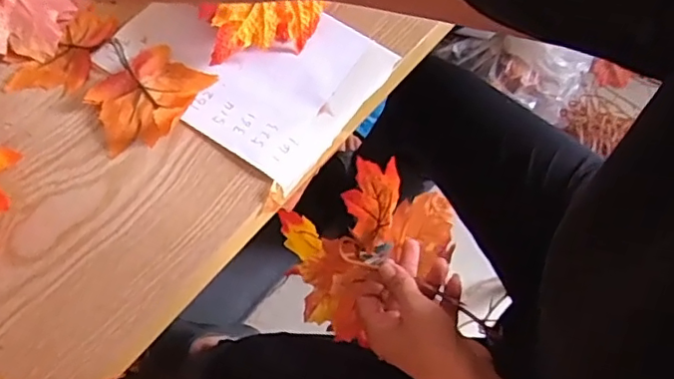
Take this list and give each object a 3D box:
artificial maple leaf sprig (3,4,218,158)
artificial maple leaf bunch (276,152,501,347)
[{"bbox_3d":[-0.158,-0.080,0.411,0.121,0.022,0.080,28,66,10],"label":"artificial maple leaf sprig"},{"bbox_3d":[0.033,0.069,0.535,0.195,0.145,0.131,38,68,14],"label":"artificial maple leaf bunch"}]

